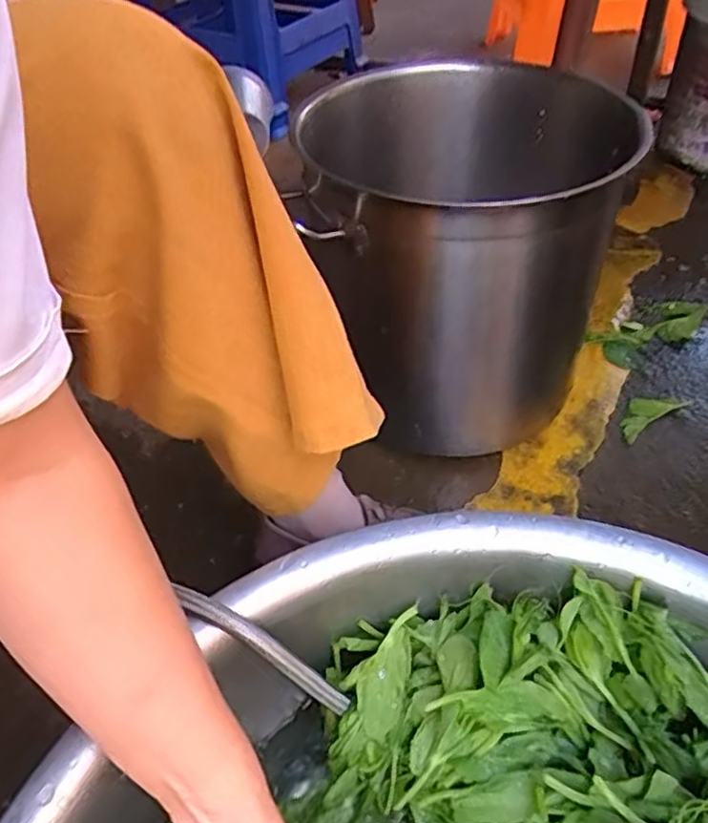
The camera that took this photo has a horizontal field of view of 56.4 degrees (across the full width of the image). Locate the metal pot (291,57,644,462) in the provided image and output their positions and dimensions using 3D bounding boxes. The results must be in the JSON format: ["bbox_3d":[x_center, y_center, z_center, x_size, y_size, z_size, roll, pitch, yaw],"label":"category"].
[{"bbox_3d":[0.115,-0.165,0.707,0.285,0.320,0.296,-3,45,3],"label":"metal pot"}]

